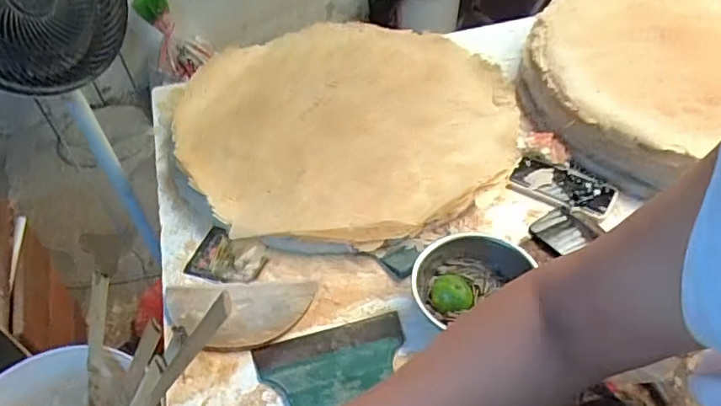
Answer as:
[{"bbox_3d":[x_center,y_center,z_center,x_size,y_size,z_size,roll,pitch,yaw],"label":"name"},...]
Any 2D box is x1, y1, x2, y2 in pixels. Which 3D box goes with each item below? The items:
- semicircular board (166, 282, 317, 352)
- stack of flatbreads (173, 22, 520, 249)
[{"bbox_3d":[-0.169,0.150,0.737,0.202,0.024,0.100,-3,48,2],"label":"semicircular board"},{"bbox_3d":[-0.027,-0.173,1.006,0.619,0.031,0.613,2,48,7],"label":"stack of flatbreads"}]

